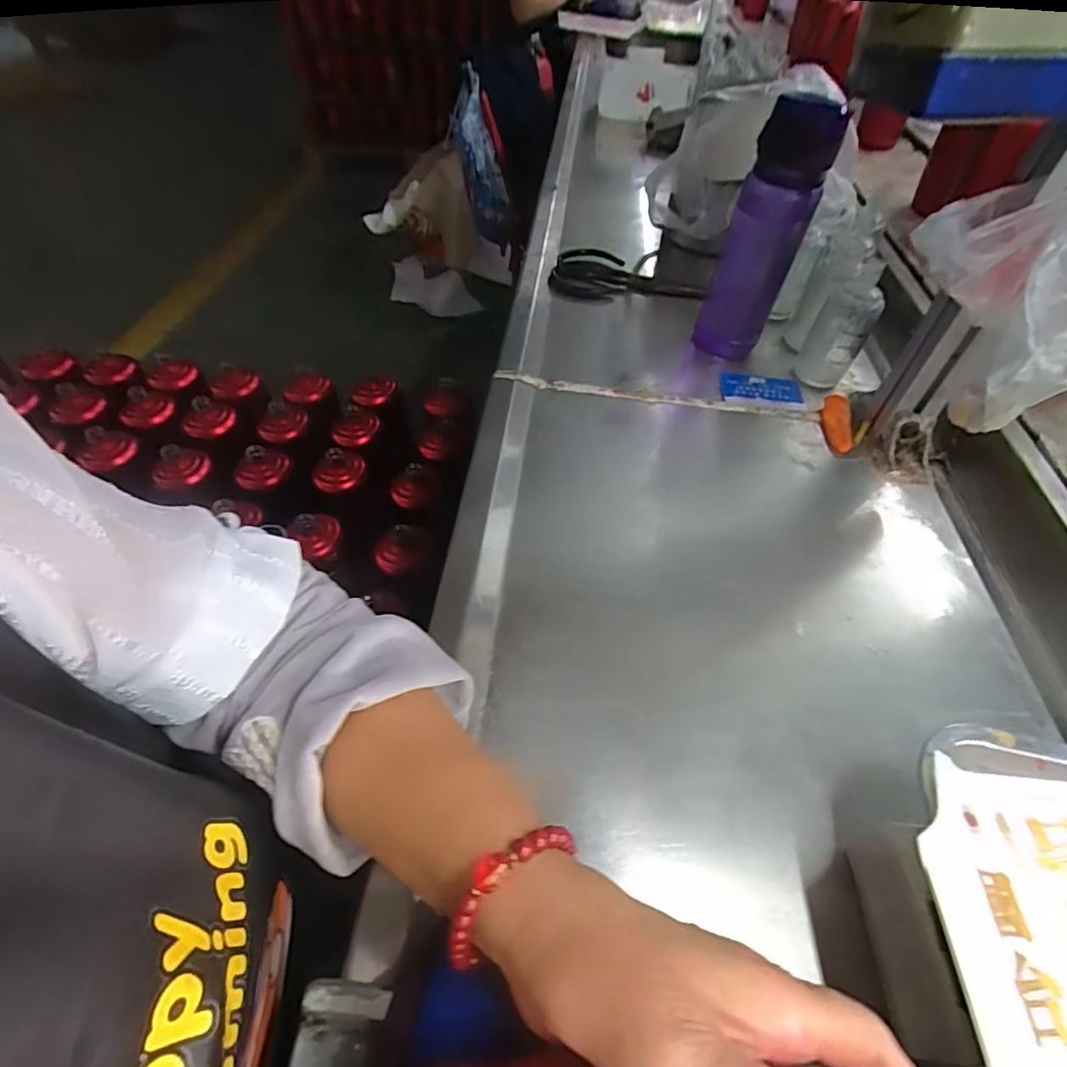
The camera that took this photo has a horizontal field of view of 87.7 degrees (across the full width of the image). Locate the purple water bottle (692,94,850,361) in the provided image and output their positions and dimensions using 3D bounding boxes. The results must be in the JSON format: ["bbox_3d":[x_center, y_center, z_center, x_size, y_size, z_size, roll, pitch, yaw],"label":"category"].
[{"bbox_3d":[0.222,-0.281,0.550,0.078,0.229,0.085,16,52,11],"label":"purple water bottle"}]

